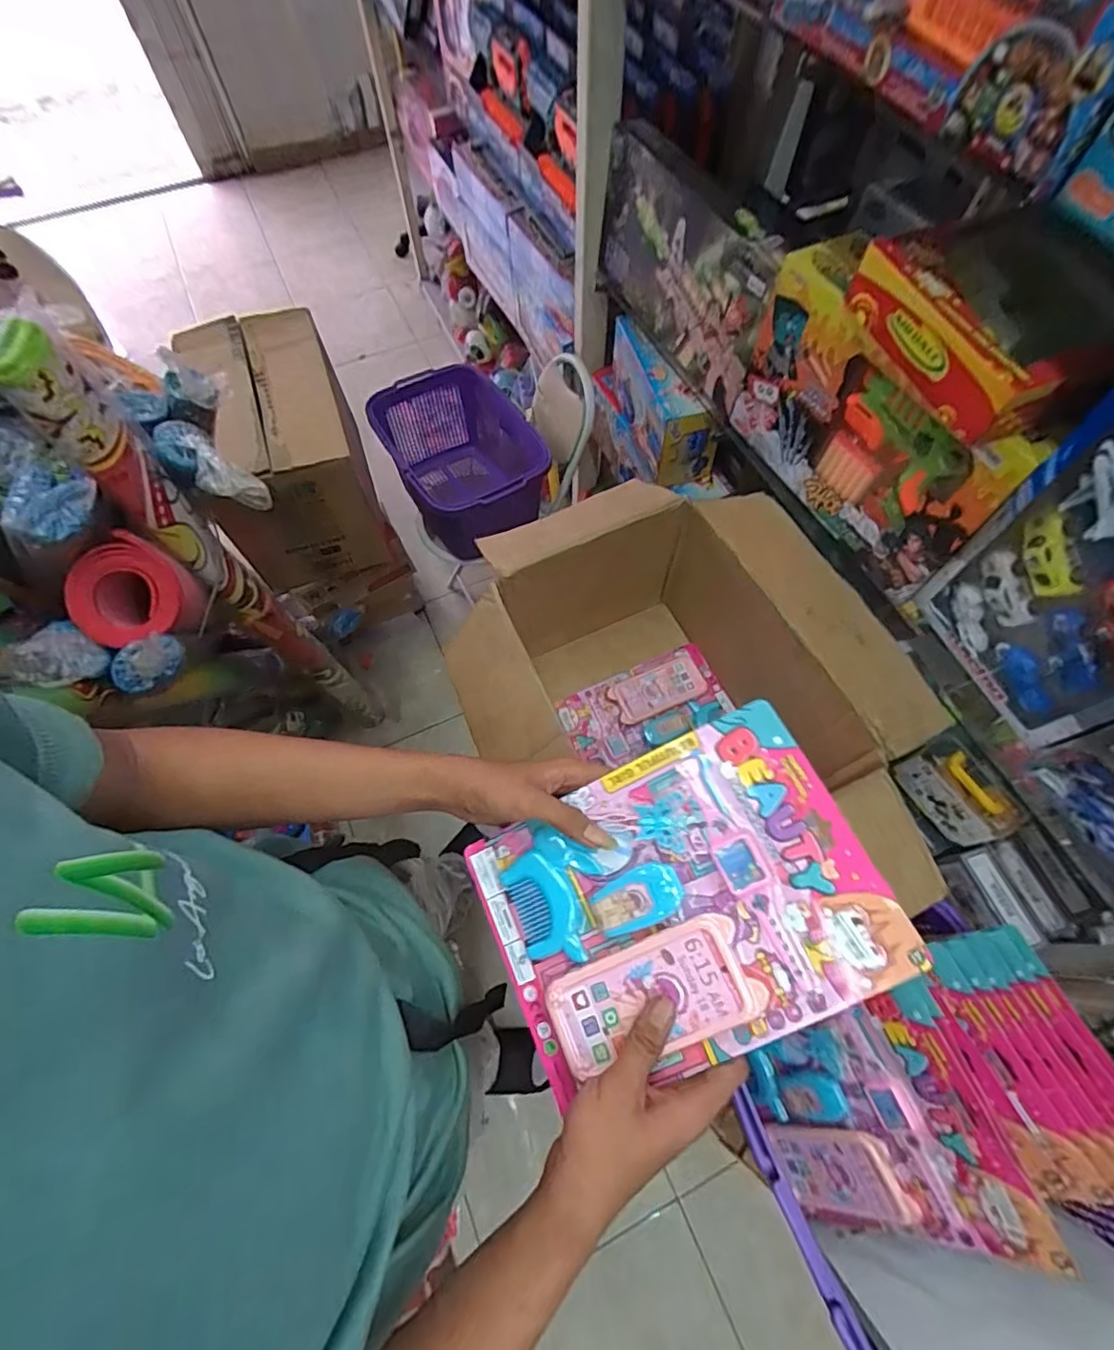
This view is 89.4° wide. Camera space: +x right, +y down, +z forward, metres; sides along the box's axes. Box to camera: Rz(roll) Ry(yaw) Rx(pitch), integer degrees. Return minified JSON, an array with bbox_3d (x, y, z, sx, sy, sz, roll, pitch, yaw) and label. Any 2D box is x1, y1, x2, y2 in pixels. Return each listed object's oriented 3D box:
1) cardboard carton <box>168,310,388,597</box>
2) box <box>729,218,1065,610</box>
[{"bbox_3d":[-0.578,-0.484,1.237,0.266,0.334,0.471,-18,67,-7],"label":"cardboard carton"},{"bbox_3d":[0.361,-0.303,0.653,0.065,0.291,0.361,-20,67,-8],"label":"box"}]

